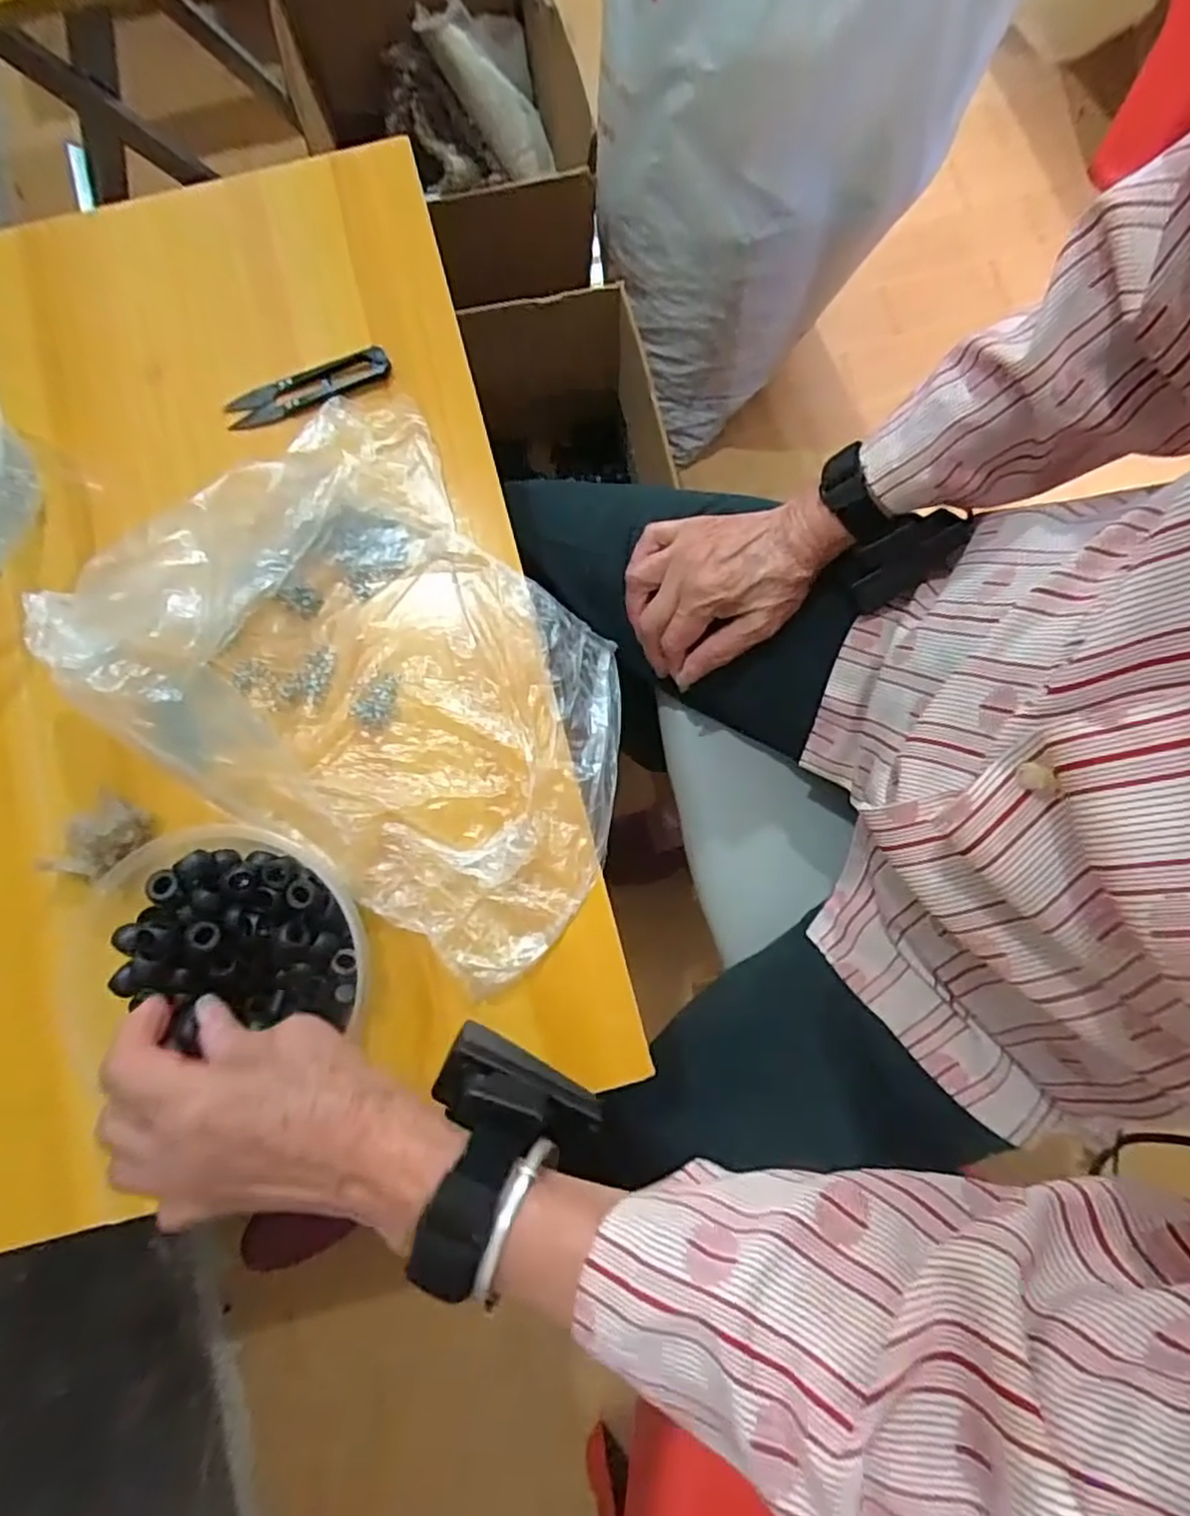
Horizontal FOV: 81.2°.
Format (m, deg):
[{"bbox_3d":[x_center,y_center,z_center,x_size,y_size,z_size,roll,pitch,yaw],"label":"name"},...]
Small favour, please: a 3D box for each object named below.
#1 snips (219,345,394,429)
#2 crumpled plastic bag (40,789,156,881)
[{"bbox_3d":[-0.175,-0.225,0.422,0.101,0.015,0.021,-18,79,-5],"label":"snips"},{"bbox_3d":[-0.271,0.045,0.377,0.044,0.027,0.046,21,78,4],"label":"crumpled plastic bag"}]

